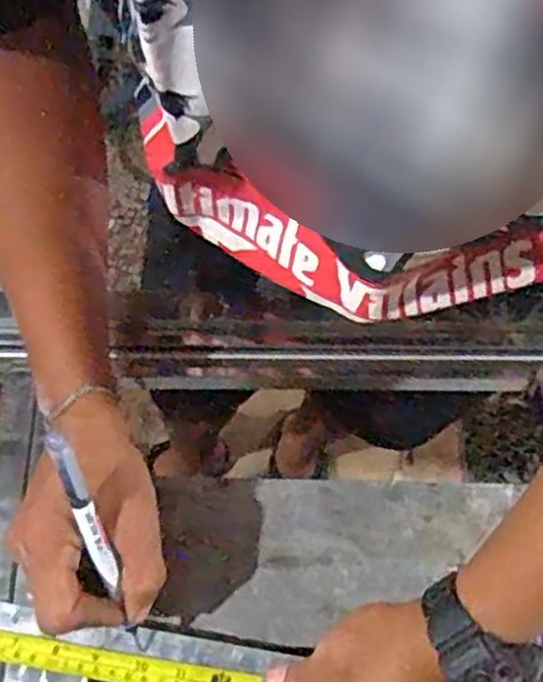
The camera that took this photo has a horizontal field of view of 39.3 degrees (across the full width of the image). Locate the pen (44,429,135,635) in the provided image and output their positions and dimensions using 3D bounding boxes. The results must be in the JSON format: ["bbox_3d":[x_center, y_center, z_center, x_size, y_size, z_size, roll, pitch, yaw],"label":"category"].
[{"bbox_3d":[-0.097,0.108,0.419,0.010,0.141,0.008,-17,27,-9],"label":"pen"}]

